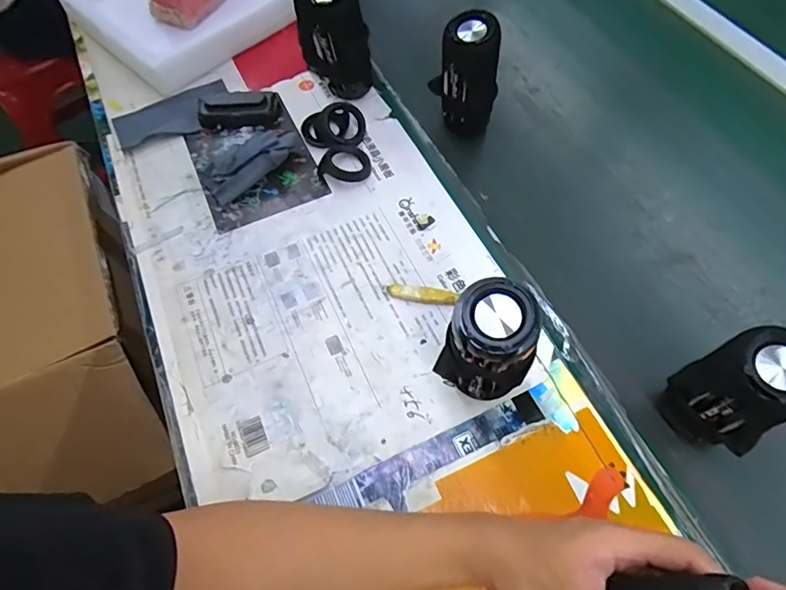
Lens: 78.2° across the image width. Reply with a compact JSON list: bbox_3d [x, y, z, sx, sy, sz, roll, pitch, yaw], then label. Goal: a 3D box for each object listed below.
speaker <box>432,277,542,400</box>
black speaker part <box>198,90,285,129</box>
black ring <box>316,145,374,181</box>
[{"bbox_3d":[0.079,0.051,0.409,0.067,0.157,0.052,25,65,15],"label":"speaker"},{"bbox_3d":[-0.210,-0.256,0.665,0.113,0.026,0.046,-7,61,-2],"label":"black speaker part"},{"bbox_3d":[-0.058,-0.167,0.617,0.065,0.013,0.058,18,63,11],"label":"black ring"}]

